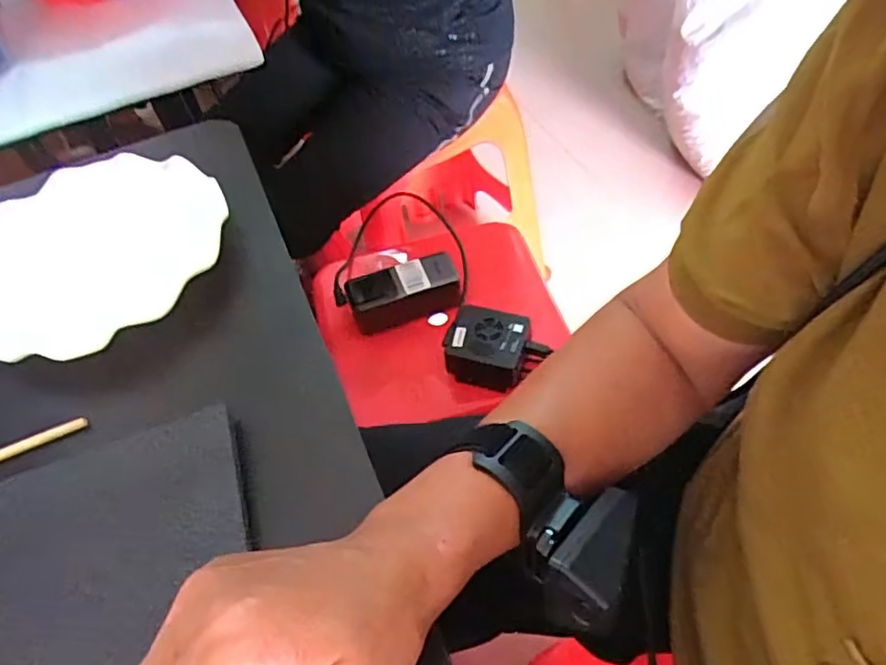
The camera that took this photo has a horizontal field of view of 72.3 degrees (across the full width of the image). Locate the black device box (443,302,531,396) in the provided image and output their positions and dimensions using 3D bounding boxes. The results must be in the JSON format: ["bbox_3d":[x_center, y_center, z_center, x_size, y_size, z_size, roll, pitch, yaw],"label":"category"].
[{"bbox_3d":[0.045,0.018,0.662,0.088,0.053,0.077,13,55,16],"label":"black device box"}]

